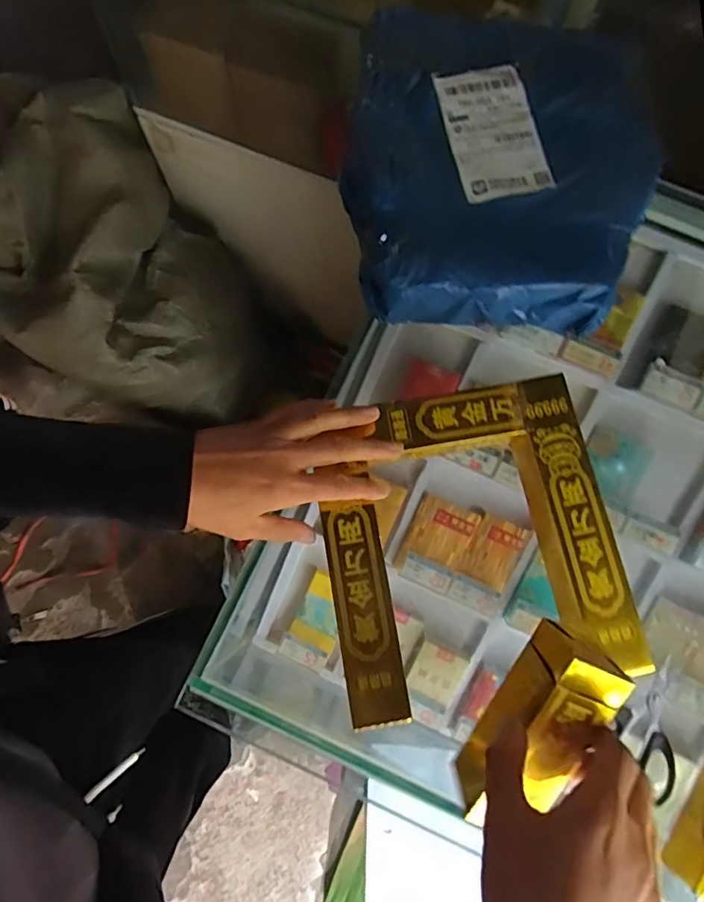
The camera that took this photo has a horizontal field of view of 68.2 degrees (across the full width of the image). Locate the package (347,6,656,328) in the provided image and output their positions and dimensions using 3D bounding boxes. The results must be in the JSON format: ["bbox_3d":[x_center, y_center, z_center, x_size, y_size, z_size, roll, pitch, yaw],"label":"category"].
[{"bbox_3d":[0.123,-0.234,0.451,0.250,0.069,0.258,6,78,0],"label":"package"}]

